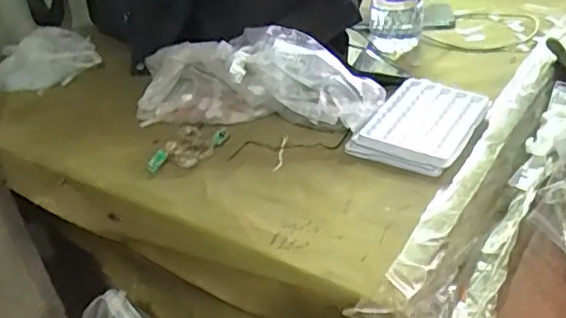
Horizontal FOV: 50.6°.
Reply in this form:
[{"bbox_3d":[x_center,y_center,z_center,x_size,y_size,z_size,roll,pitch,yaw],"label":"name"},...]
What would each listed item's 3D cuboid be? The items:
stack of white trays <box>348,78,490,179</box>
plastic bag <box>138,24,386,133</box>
[{"bbox_3d":[0.139,-0.034,0.590,0.097,0.017,0.137,19,43,30],"label":"stack of white trays"},{"bbox_3d":[-0.029,-0.088,0.635,0.268,0.078,0.097,8,38,18],"label":"plastic bag"}]

